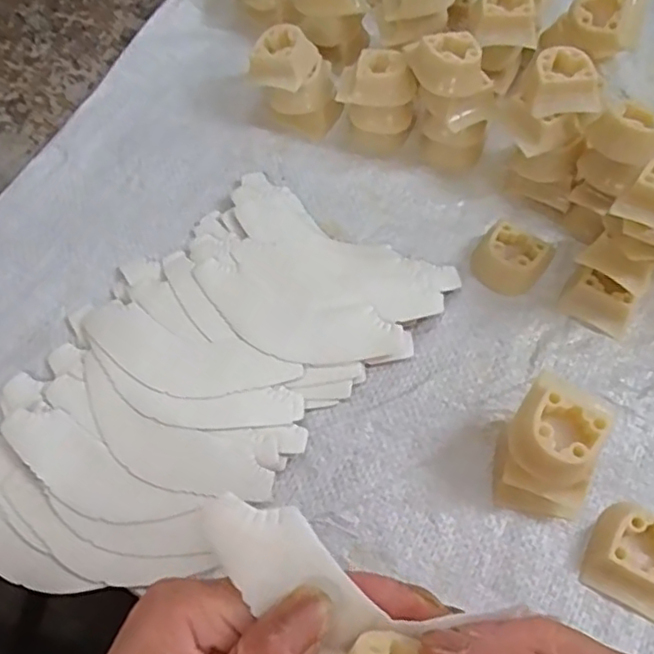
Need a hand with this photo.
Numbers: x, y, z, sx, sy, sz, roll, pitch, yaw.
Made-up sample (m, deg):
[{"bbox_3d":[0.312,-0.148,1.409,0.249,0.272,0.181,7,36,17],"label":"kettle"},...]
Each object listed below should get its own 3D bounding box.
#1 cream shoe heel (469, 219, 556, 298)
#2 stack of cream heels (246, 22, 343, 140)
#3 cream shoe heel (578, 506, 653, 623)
[{"bbox_3d":[0.104,-0.039,0.355,0.038,0.016,0.037,30,66,14],"label":"cream shoe heel"},{"bbox_3d":[-0.019,-0.156,0.395,0.054,0.046,0.045,40,69,18],"label":"stack of cream heels"},{"bbox_3d":[0.142,0.106,0.284,0.041,0.017,0.041,26,65,12],"label":"cream shoe heel"}]

